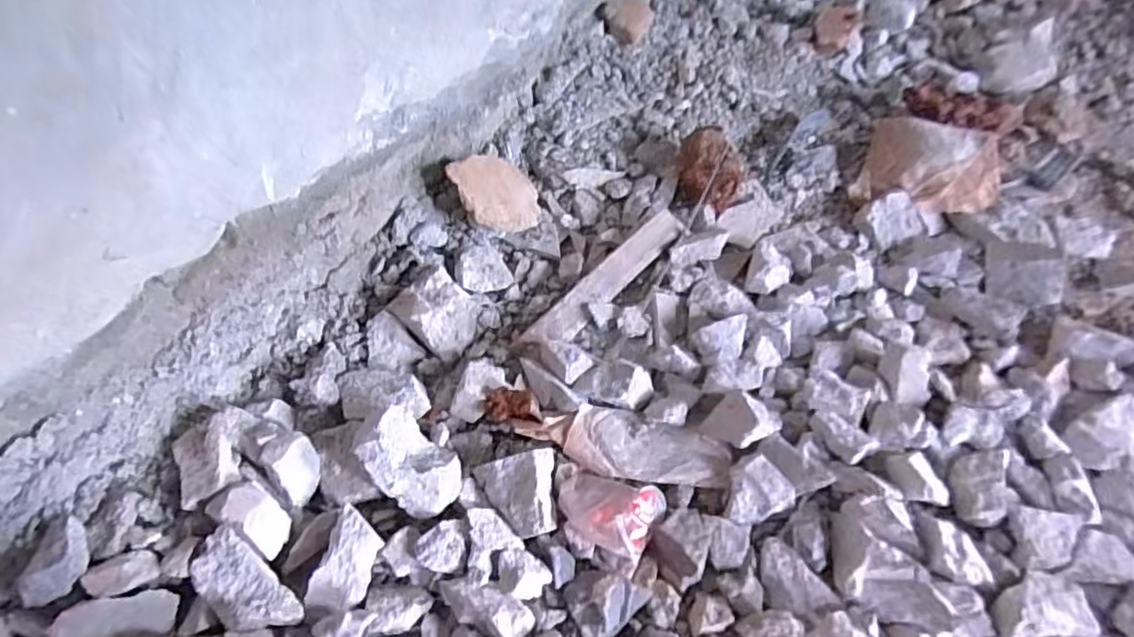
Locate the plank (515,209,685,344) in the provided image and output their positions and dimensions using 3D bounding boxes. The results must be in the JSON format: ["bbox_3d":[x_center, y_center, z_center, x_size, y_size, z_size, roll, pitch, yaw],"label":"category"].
[{"bbox_3d":[0.049,-0.047,0.735,0.041,0.020,0.259,38,60,21],"label":"plank"}]

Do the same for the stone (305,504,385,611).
[{"bbox_3d":[-0.186,0.204,0.516,0.039,0.029,0.076,16,55,7],"label":"stone"}]

